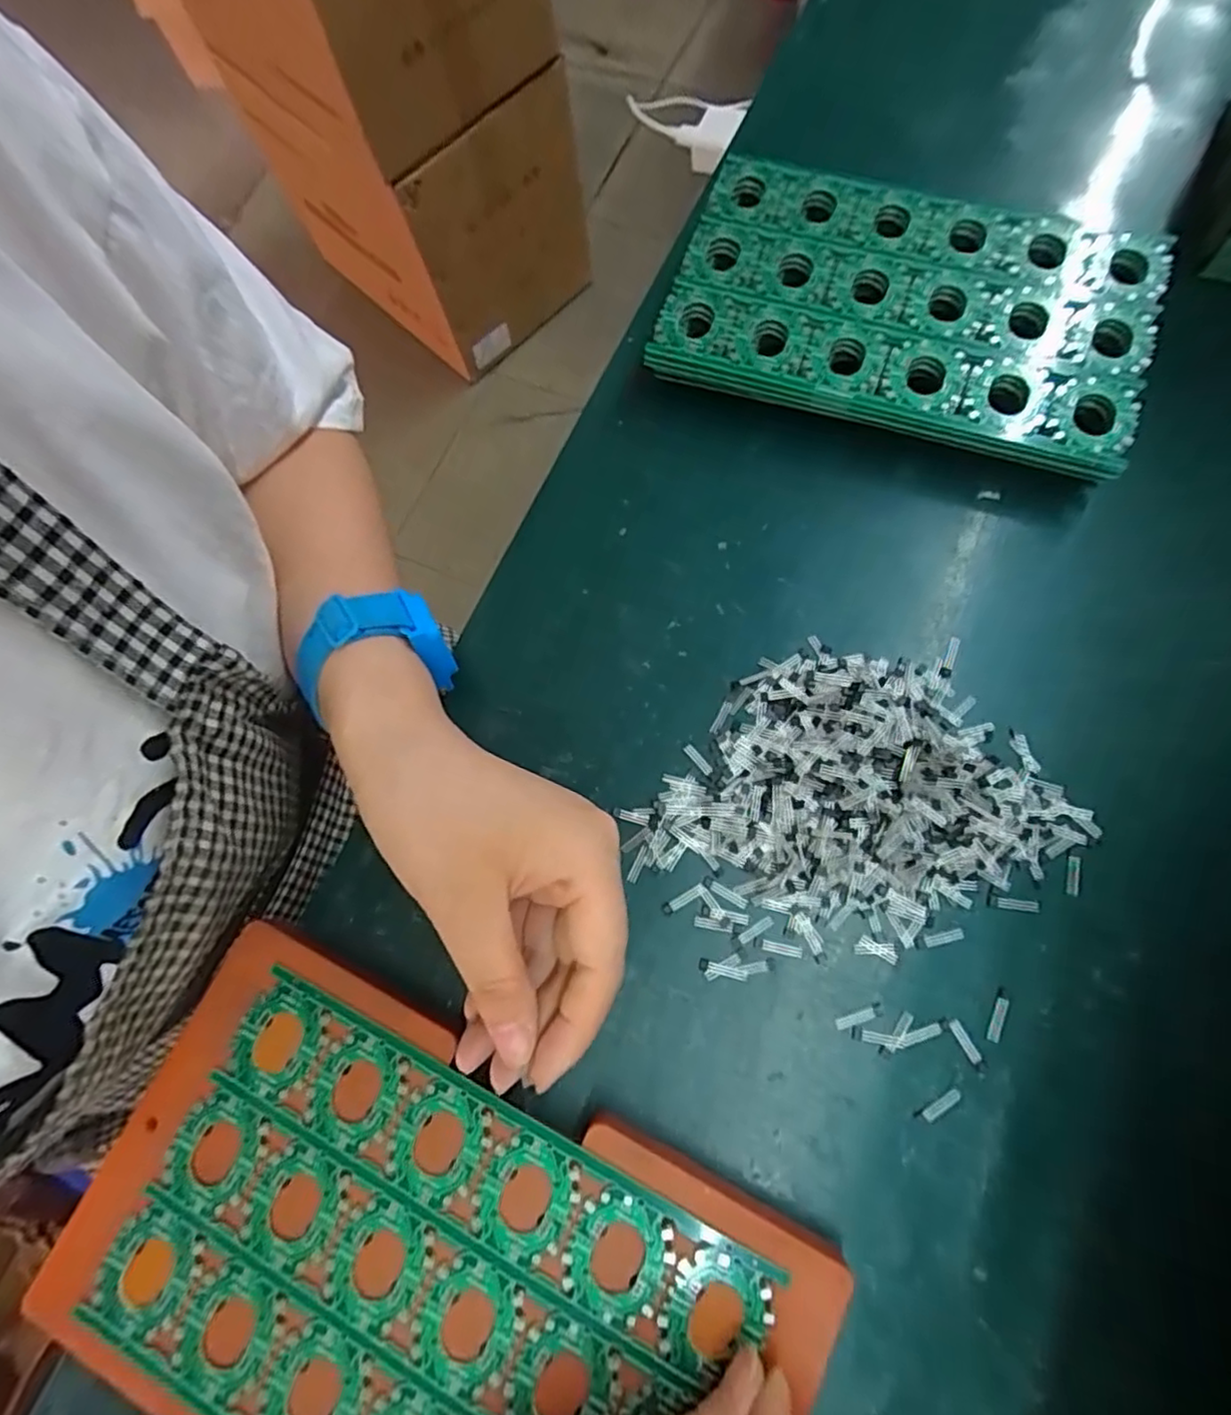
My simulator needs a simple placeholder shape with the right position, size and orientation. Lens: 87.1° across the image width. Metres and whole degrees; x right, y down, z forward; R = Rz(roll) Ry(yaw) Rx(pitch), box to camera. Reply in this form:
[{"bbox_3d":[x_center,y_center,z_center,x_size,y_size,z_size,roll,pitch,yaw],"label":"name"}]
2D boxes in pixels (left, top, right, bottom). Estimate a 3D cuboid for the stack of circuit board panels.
[{"bbox_3d":[0.129,-0.177,0.298,0.201,0.031,0.114,17,77,10],"label":"stack of circuit board panels"}]

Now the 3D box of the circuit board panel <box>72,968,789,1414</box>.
[{"bbox_3d":[-0.064,0.188,0.210,0.194,0.004,0.118,24,77,10],"label":"circuit board panel"}]

